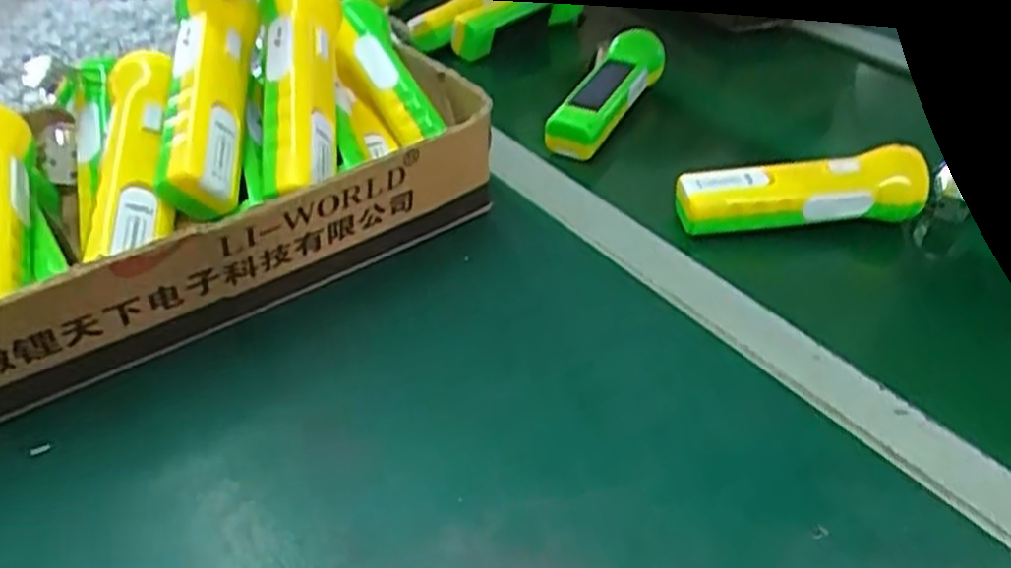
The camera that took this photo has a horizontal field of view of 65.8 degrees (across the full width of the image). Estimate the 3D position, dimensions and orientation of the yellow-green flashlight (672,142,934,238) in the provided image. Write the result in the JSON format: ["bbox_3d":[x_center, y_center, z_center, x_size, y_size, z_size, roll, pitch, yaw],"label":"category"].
[{"bbox_3d":[0.216,-0.070,0.577,0.181,0.040,0.044,-3,38,-3],"label":"yellow-green flashlight"}]

